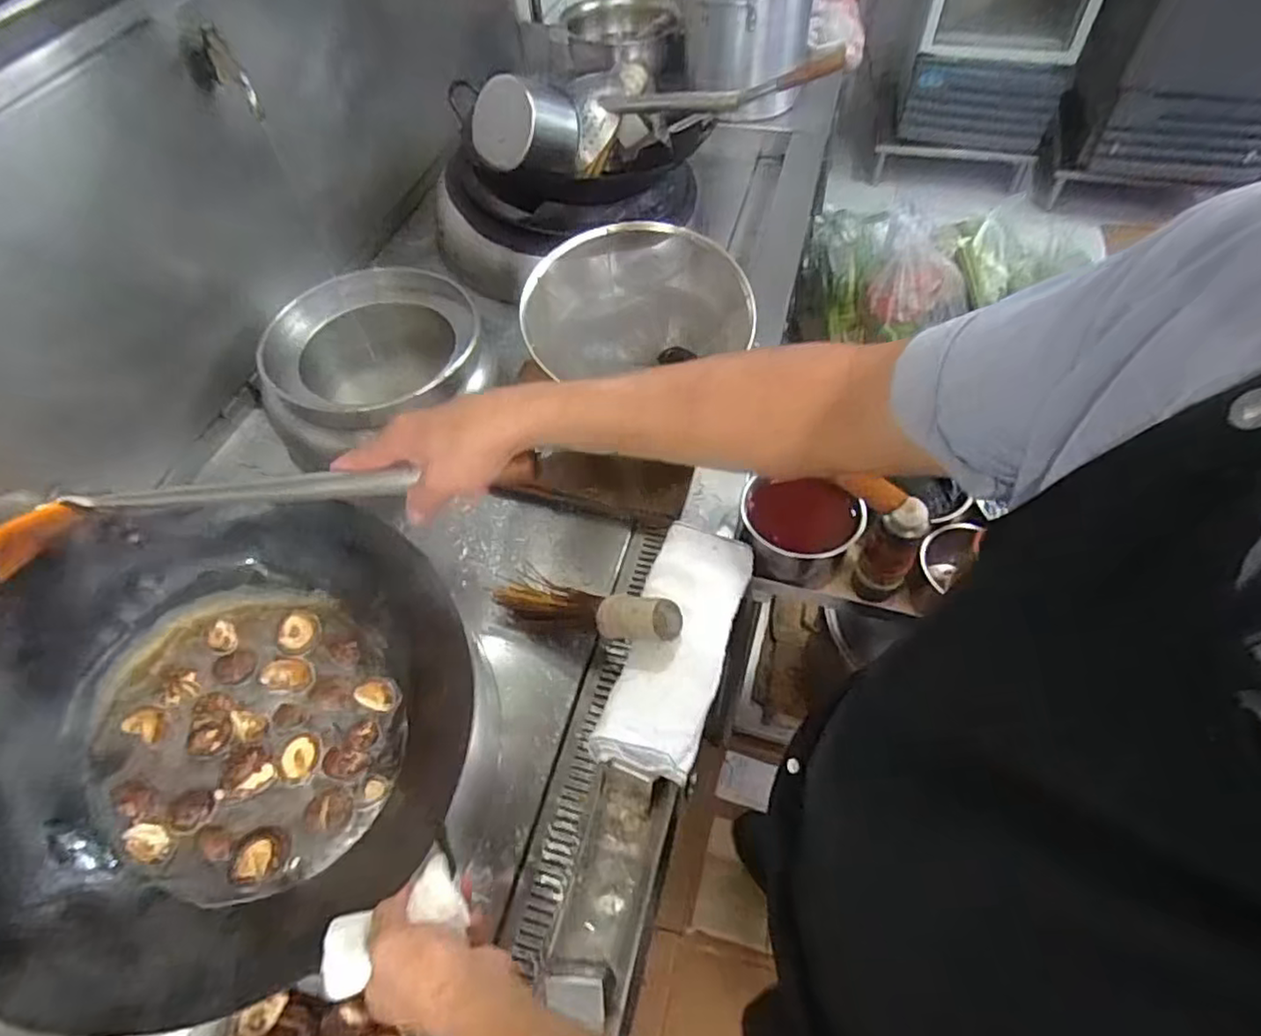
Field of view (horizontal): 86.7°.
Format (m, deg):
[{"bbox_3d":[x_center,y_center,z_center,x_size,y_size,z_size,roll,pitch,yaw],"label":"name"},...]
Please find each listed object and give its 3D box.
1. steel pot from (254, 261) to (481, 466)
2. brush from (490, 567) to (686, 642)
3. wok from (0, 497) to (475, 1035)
[{"bbox_3d":[-0.403,-0.247,1.088,0.312,0.172,0.319,-2,54,3],"label":"steel pot"},{"bbox_3d":[-0.051,0.109,0.840,0.265,0.060,0.075,3,51,35],"label":"brush"},{"bbox_3d":[-0.379,0.179,0.615,0.446,0.140,0.446,5,62,-10],"label":"wok"}]

